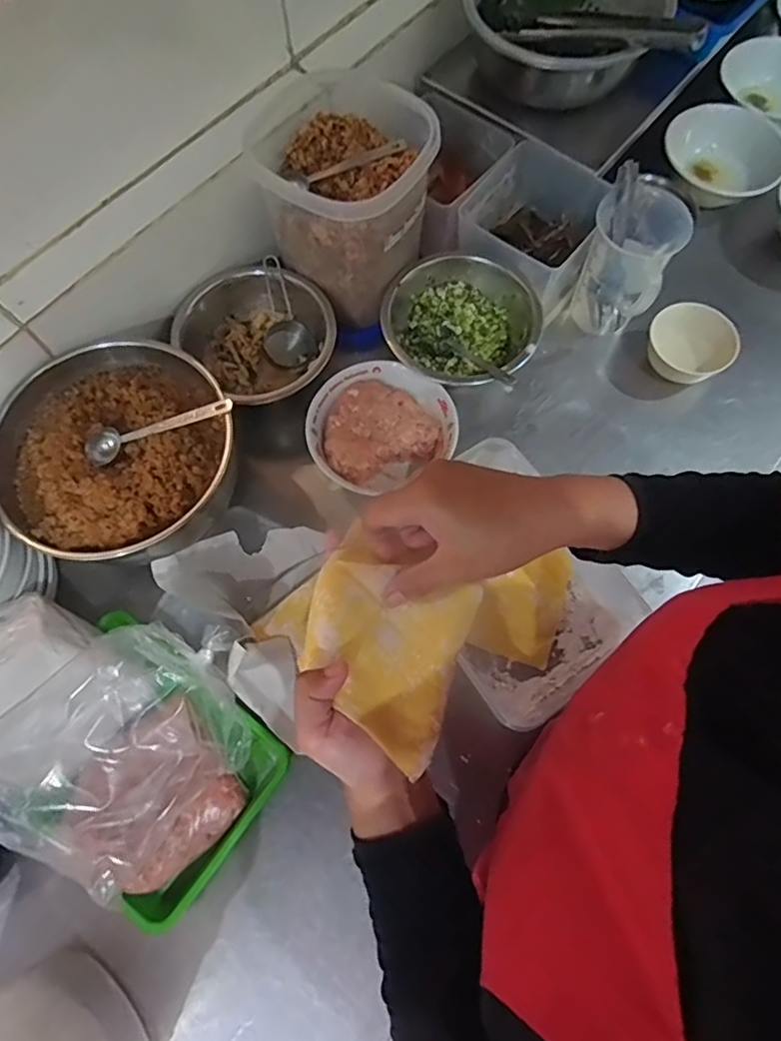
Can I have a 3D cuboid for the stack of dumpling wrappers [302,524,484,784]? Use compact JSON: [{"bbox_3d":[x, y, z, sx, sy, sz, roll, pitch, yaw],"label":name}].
[{"bbox_3d":[-0.005,0.080,0.349,0.102,0.025,0.110,26,64,-15],"label":"stack of dumpling wrappers"}]

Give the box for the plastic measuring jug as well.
[{"bbox_3d":[0.246,-0.269,0.608,0.087,0.131,0.099,27,73,9],"label":"plastic measuring jug"}]

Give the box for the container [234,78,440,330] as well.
[{"bbox_3d":[-0.054,-0.341,0.592,0.174,0.143,0.164,34,74,11],"label":"container"}]

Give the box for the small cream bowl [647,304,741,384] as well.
[{"bbox_3d":[0.327,-0.190,0.621,0.091,0.054,0.086,0,71,0],"label":"small cream bowl"}]

